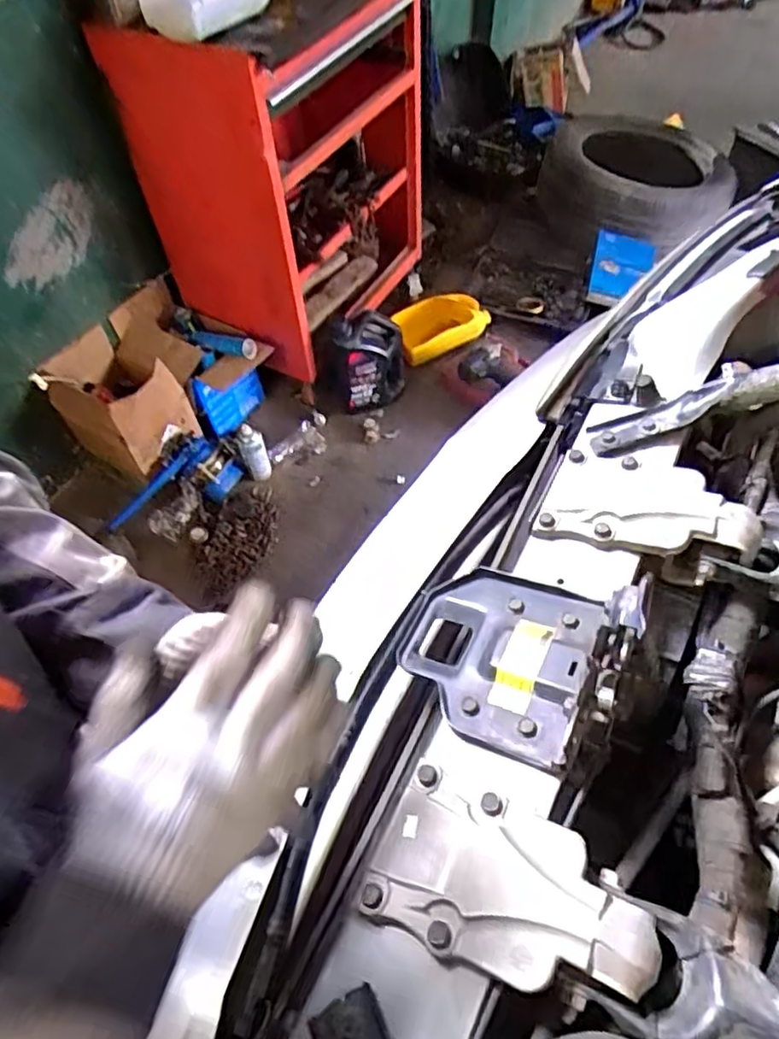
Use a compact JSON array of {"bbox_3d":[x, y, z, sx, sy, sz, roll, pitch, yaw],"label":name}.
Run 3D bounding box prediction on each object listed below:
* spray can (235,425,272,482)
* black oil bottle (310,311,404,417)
[{"bbox_3d":[-0.372,-0.184,1.769,0.067,0.169,0.062,-2,55,3],"label":"spray can"},{"bbox_3d":[-0.101,-0.441,1.856,0.297,0.292,0.141,-14,56,-6],"label":"black oil bottle"}]

